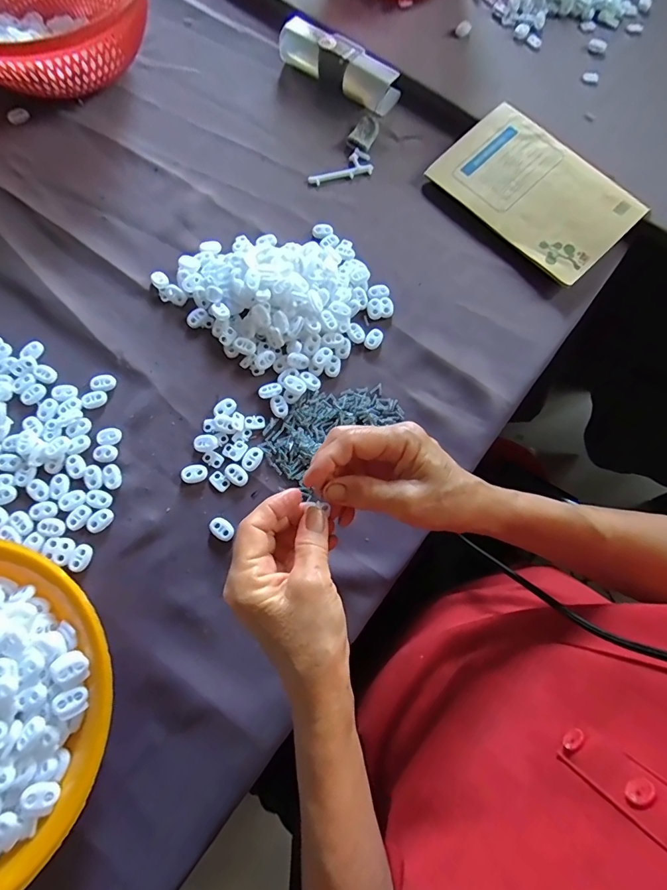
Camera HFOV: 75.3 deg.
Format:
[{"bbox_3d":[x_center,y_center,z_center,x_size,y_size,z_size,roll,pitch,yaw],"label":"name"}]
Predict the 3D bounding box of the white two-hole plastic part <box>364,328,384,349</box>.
[{"bbox_3d":[0.041,-0.105,0.429,0.015,0.006,0.021,38,76,9],"label":"white two-hole plastic part"}]

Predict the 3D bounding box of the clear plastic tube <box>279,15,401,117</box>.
[{"bbox_3d":[0.007,-0.454,0.517,0.155,0.032,0.041,35,75,8],"label":"clear plastic tube"}]

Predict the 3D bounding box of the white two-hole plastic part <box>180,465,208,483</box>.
[{"bbox_3d":[-0.123,0.025,0.383,0.023,0.004,0.016,-2,73,-3],"label":"white two-hole plastic part"}]

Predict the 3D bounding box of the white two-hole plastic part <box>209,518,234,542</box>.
[{"bbox_3d":[-0.097,0.073,0.375,0.023,0.004,0.016,38,76,9],"label":"white two-hole plastic part"}]

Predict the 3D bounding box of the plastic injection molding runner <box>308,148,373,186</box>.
[{"bbox_3d":[0.007,-0.318,0.494,0.075,0.007,0.034,-17,75,-7],"label":"plastic injection molding runner"}]

